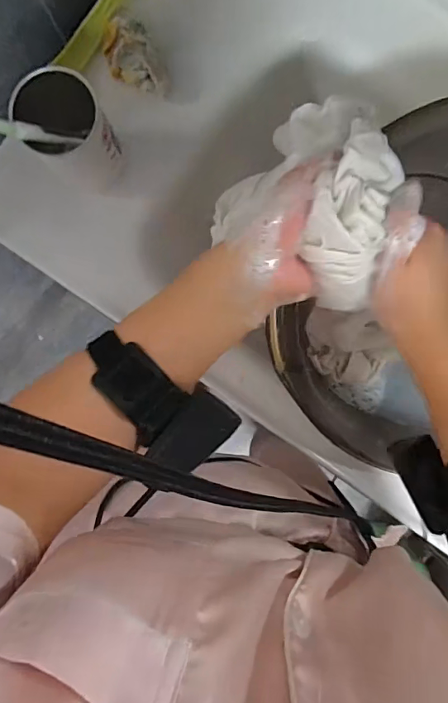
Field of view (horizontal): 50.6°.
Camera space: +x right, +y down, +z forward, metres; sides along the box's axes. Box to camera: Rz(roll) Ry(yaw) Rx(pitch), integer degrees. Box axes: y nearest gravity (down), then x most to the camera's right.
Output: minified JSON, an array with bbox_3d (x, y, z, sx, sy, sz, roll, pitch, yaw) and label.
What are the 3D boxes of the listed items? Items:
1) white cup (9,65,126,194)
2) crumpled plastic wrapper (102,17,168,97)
[{"bbox_3d":[-0.142,-0.209,0.464,0.070,0.130,0.075,0,92,1],"label":"white cup"},{"bbox_3d":[-0.095,-0.309,0.500,0.055,0.038,0.085,-23,91,2],"label":"crumpled plastic wrapper"}]

